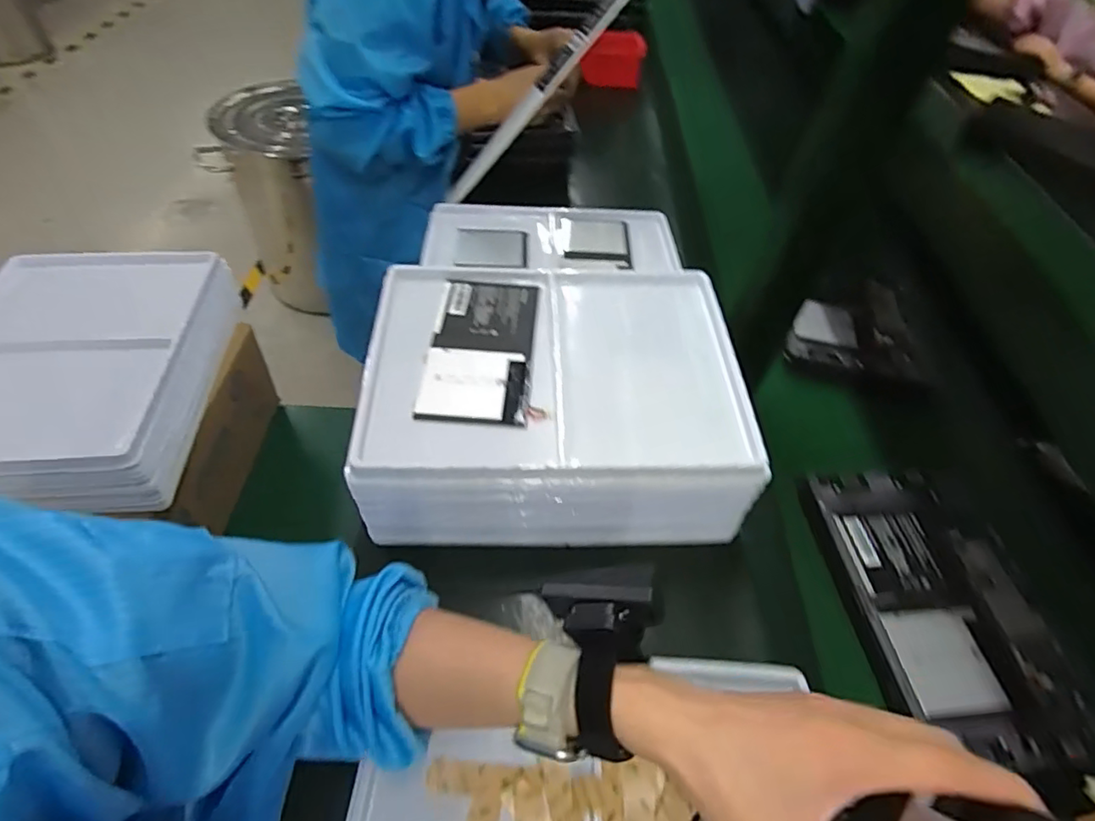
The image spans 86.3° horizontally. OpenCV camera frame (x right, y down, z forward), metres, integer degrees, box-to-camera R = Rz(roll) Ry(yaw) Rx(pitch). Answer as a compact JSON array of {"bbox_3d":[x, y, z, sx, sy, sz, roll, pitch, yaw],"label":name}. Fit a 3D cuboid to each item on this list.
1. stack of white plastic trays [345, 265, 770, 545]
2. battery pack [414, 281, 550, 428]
[{"bbox_3d":[0.008,-0.014,0.550,0.329,0.106,0.240,2,50,-5],"label":"stack of white plastic trays"},{"bbox_3d":[-0.054,-0.058,0.524,0.099,0.008,0.170,5,50,-2],"label":"battery pack"}]

